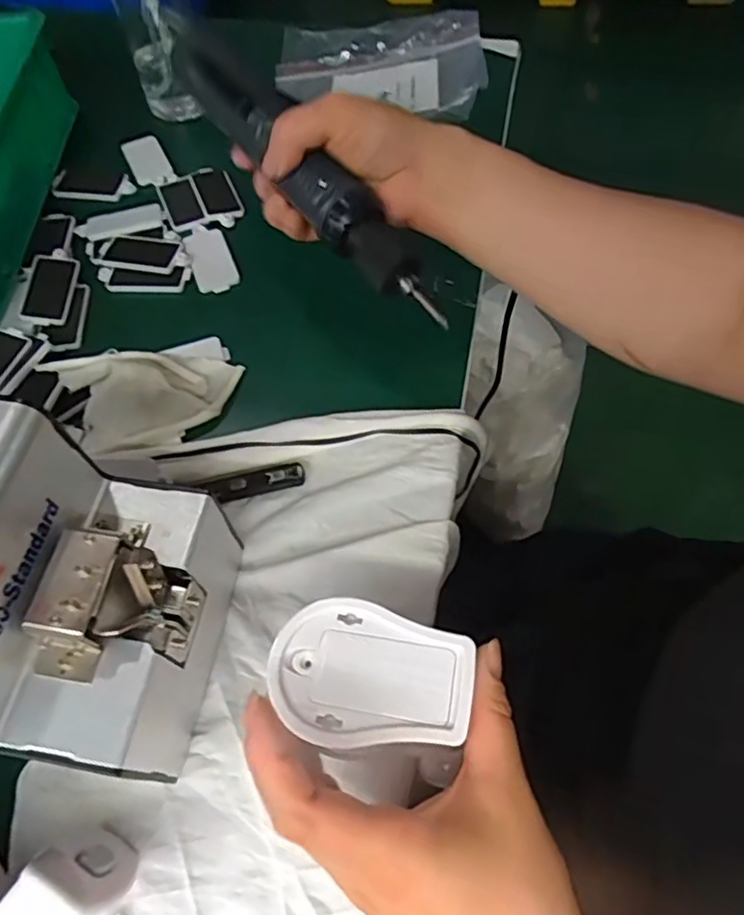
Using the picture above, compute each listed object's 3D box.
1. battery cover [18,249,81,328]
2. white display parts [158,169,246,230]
[{"bbox_3d":[-0.243,-0.128,0.467,0.032,0.007,0.066,6,61,-14],"label":"battery cover"},{"bbox_3d":[-0.145,-0.219,0.520,0.059,0.005,0.071,-21,63,-10],"label":"white display parts"}]

